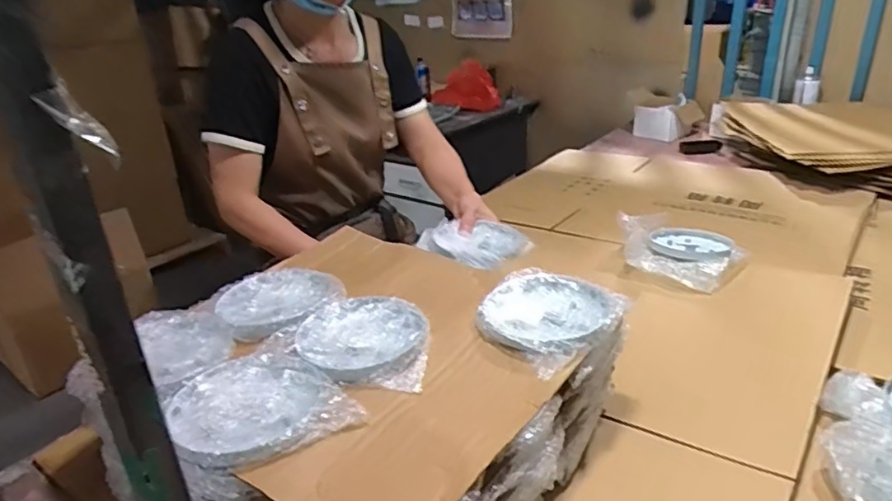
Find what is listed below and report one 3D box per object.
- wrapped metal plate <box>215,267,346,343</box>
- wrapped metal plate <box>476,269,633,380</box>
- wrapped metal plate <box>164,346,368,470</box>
[{"bbox_3d":[-0.204,0.058,0.723,0.135,0.012,0.146,-3,24,2],"label":"wrapped metal plate"},{"bbox_3d":[0.114,0.067,0.663,0.155,0.023,0.147,-3,24,2],"label":"wrapped metal plate"},{"bbox_3d":[-0.175,0.142,0.550,0.140,0.018,0.142,-20,29,-32],"label":"wrapped metal plate"}]

